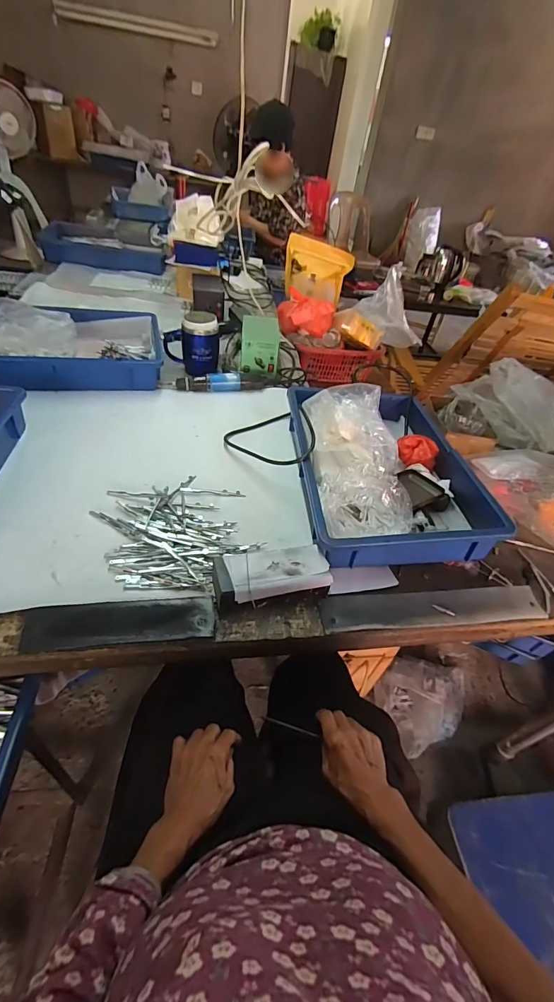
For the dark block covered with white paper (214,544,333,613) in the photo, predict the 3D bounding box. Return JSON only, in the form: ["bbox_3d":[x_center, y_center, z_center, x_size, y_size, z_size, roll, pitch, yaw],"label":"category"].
[{"bbox_3d":[-0.007,0.104,0.541,0.148,0.047,0.065,-3,45,-15],"label":"dark block covered with white paper"}]

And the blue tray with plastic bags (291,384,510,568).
[{"bbox_3d":[0.180,-0.085,0.710,0.293,0.126,0.421,0,44,-11],"label":"blue tray with plastic bags"}]

